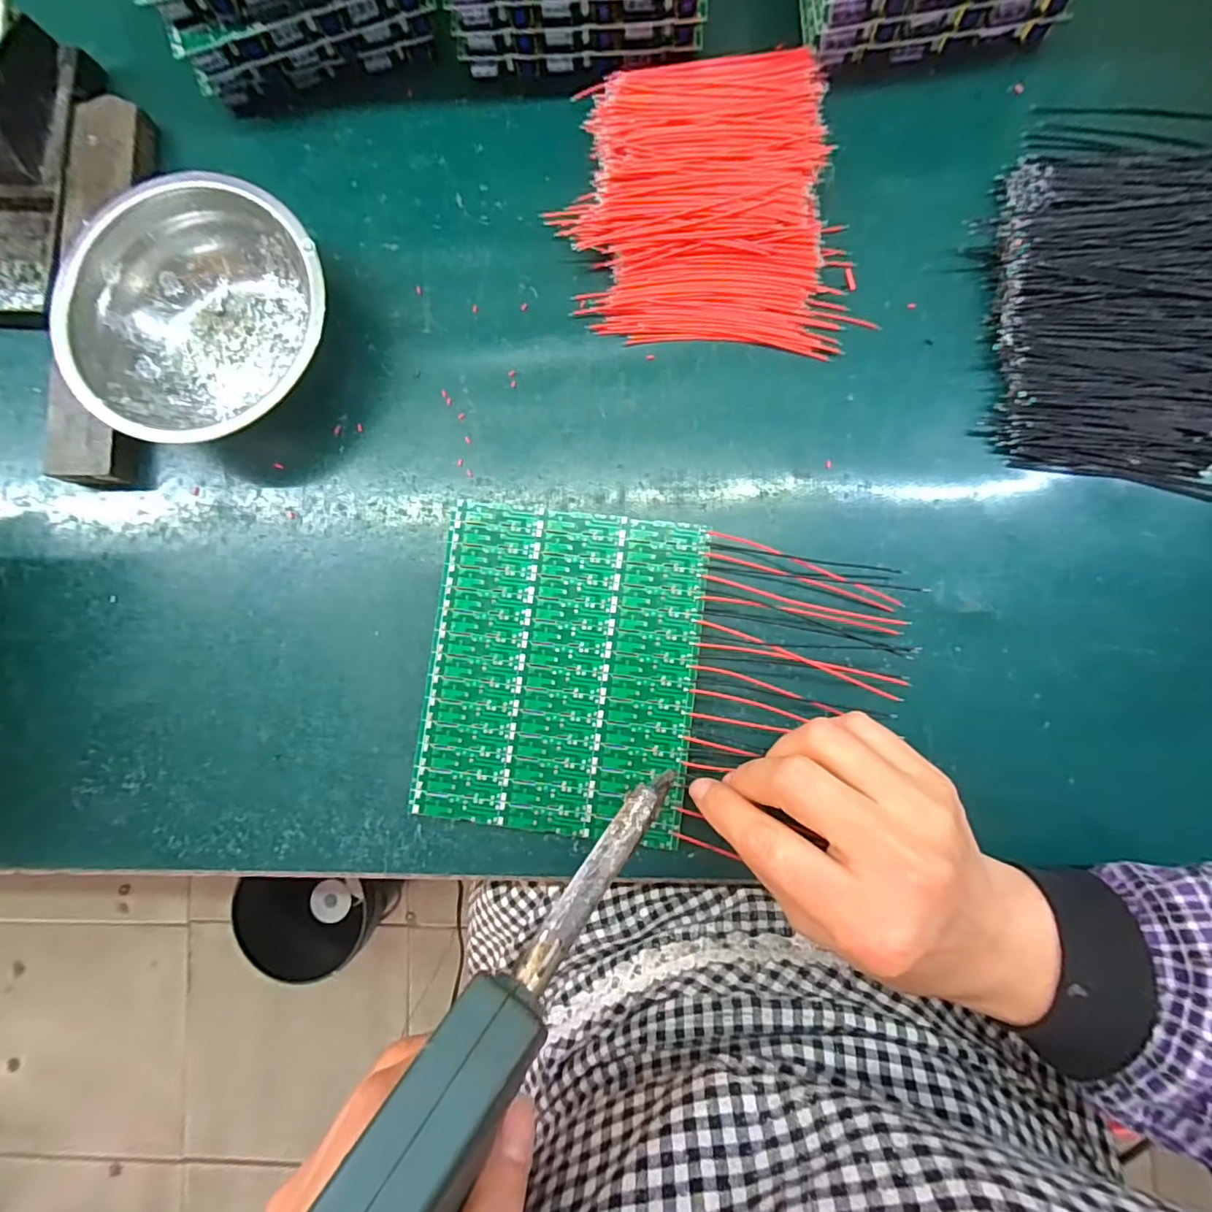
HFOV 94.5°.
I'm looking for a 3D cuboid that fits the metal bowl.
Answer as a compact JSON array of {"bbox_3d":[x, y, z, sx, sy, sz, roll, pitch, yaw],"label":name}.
[{"bbox_3d":[-0.197,-0.142,0.279,0.122,0.043,0.119,0,86,4],"label":"metal bowl"}]

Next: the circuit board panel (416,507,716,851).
[{"bbox_3d":[-0.021,0.030,0.265,0.123,0.005,0.147,7,87,5],"label":"circuit board panel"}]

